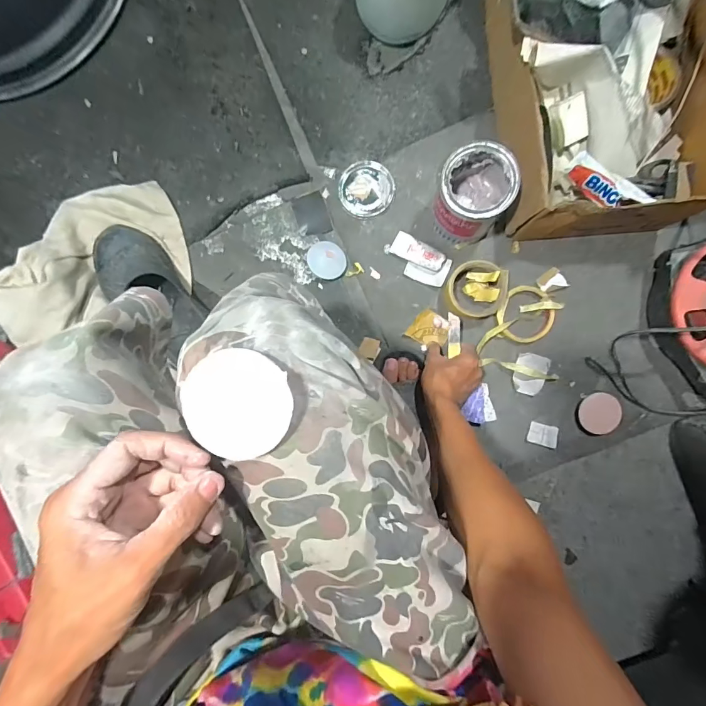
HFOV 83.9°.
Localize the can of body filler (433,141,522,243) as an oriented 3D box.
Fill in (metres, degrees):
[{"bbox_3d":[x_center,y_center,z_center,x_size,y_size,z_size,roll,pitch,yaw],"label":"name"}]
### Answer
[{"bbox_3d":[0.178,-0.235,0.593,0.100,0.128,0.109,0,91,4],"label":"can of body filler"}]

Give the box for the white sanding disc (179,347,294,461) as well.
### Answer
[{"bbox_3d":[-0.070,0.031,0.236,0.065,0.006,0.065,0,91,4],"label":"white sanding disc"}]

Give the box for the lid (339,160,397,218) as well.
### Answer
[{"bbox_3d":[0.023,-0.276,0.664,0.091,0.007,0.091,12,92,4],"label":"lid"}]

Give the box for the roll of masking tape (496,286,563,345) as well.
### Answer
[{"bbox_3d":[0.282,-0.063,0.637,0.088,0.020,0.093,0,91,4],"label":"roll of masking tape"}]

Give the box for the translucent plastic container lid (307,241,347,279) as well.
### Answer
[{"bbox_3d":[-0.043,-0.154,0.652,0.062,0.006,0.060,-1,99,-4],"label":"translucent plastic container lid"}]

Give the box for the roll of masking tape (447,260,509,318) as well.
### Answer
[{"bbox_3d":[0.197,-0.101,0.631,0.095,0.048,0.089,0,91,4],"label":"roll of masking tape"}]

